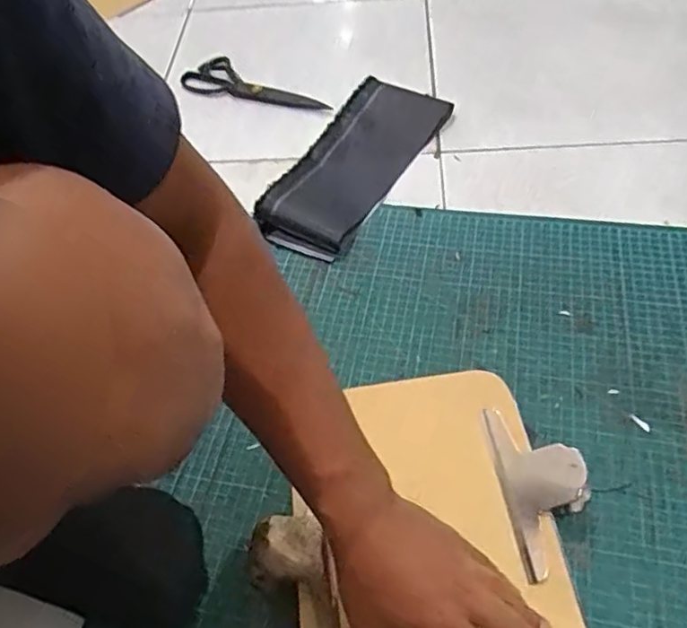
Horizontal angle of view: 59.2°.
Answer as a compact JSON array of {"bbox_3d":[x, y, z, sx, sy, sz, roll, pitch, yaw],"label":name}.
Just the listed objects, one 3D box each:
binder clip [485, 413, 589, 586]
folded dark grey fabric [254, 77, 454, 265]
[{"bbox_3d":[0.159,0.136,0.484,0.064,0.034,0.131,-10,54,-2],"label":"binder clip"},{"bbox_3d":[0.015,-0.188,0.747,0.126,0.024,0.301,23,59,21],"label":"folded dark grey fabric"}]

